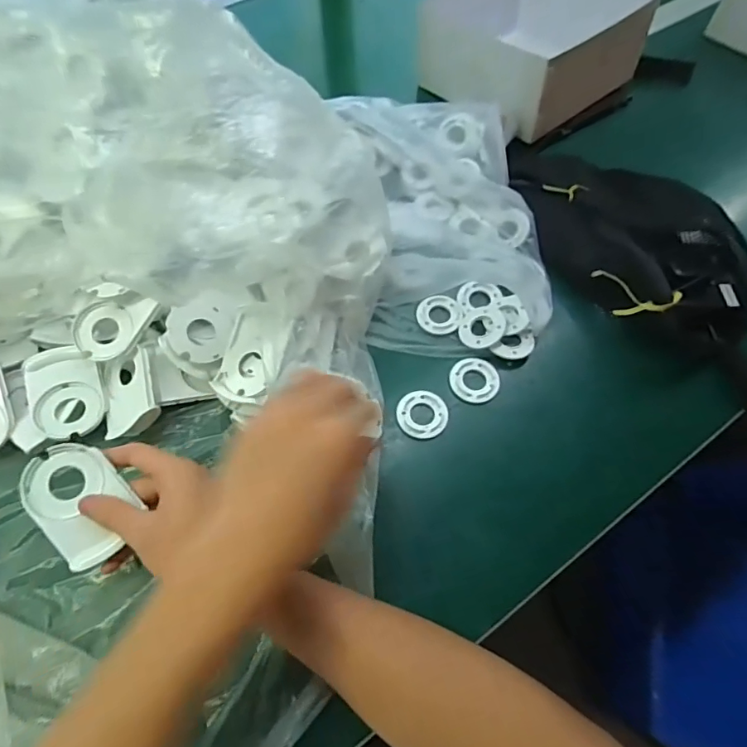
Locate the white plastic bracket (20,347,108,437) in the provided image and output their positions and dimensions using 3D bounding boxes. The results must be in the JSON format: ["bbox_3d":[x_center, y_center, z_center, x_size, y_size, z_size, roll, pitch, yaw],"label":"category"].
[{"bbox_3d":[-0.264,0.014,0.406,0.056,0.014,0.083,-27,65,-13],"label":"white plastic bracket"}]

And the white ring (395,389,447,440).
[{"bbox_3d":[0.043,0.035,0.416,0.044,0.004,0.043,0,62,0],"label":"white ring"}]

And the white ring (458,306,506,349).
[{"bbox_3d":[0.102,-0.044,0.447,0.043,0.004,0.044,-13,58,21],"label":"white ring"}]

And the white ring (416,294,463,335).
[{"bbox_3d":[0.064,-0.058,0.464,0.042,0.004,0.043,0,62,0],"label":"white ring"}]

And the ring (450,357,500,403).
[{"bbox_3d":[0.092,0.006,0.433,0.044,0.005,0.043,0,62,0],"label":"ring"}]

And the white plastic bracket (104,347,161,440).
[{"bbox_3d":[-0.207,0.012,0.403,0.050,0.022,0.075,-14,63,-7],"label":"white plastic bracket"}]

